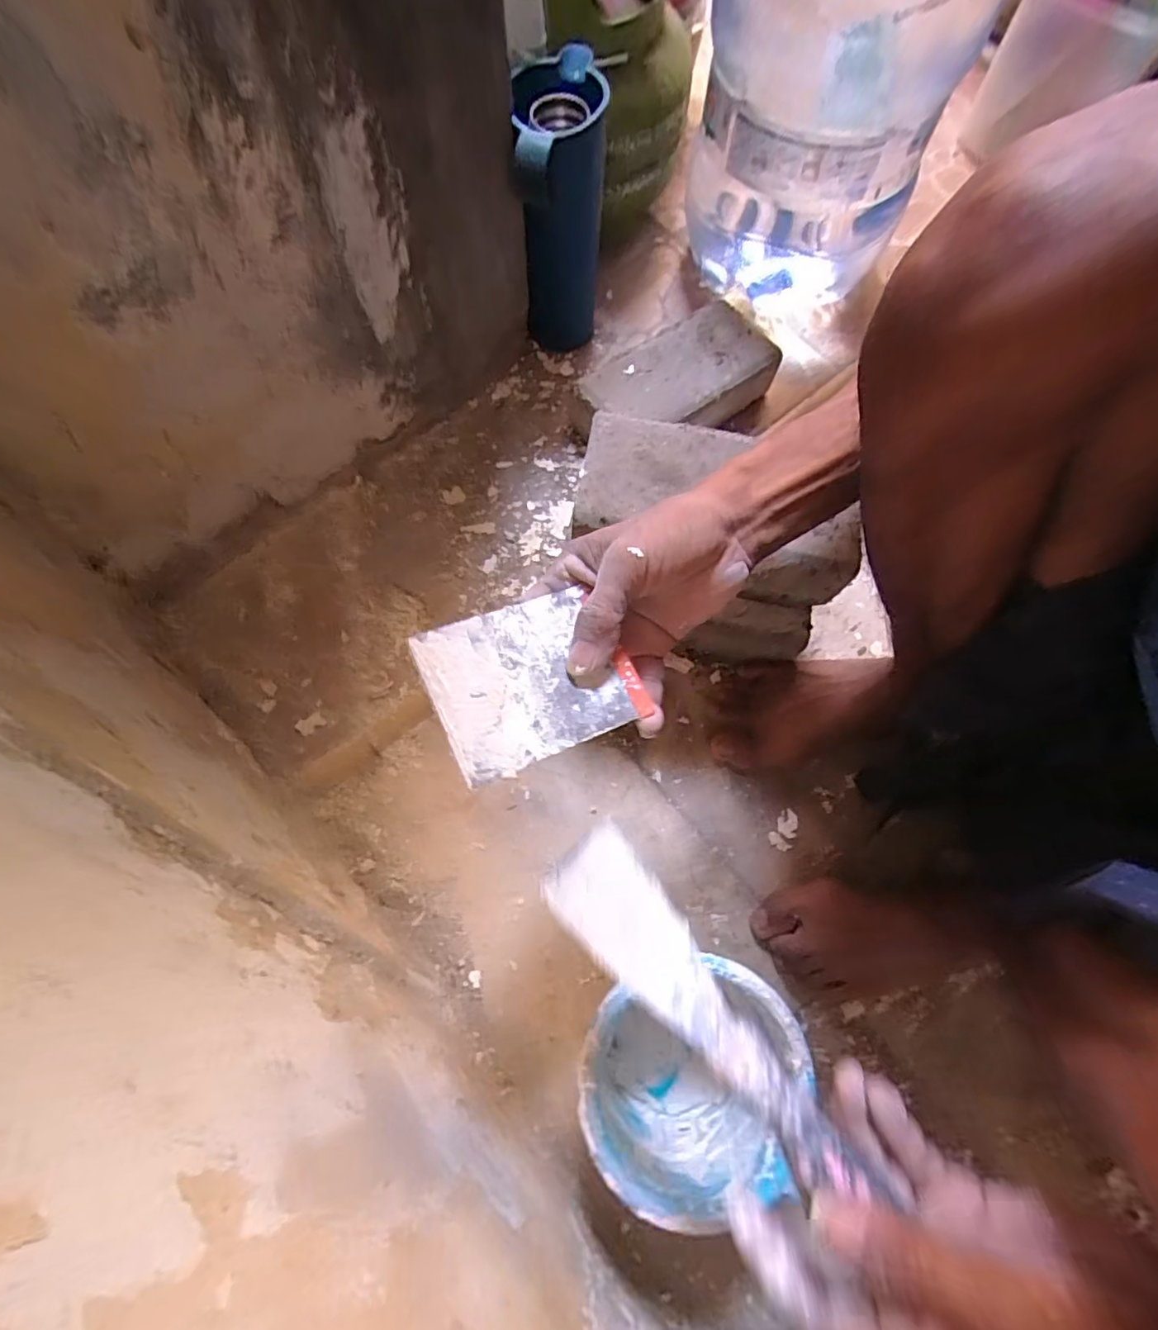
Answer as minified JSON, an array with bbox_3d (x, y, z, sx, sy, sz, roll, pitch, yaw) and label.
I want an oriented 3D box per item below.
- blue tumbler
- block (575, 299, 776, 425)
[{"bbox_3d":[-0.017,-0.449,0.629,0.085,0.255,0.114,-3,71,-1],"label":"blue tumbler"},{"bbox_3d":[0.110,-0.299,0.649,0.205,0.068,0.114,-32,74,-10],"label":"block"}]

